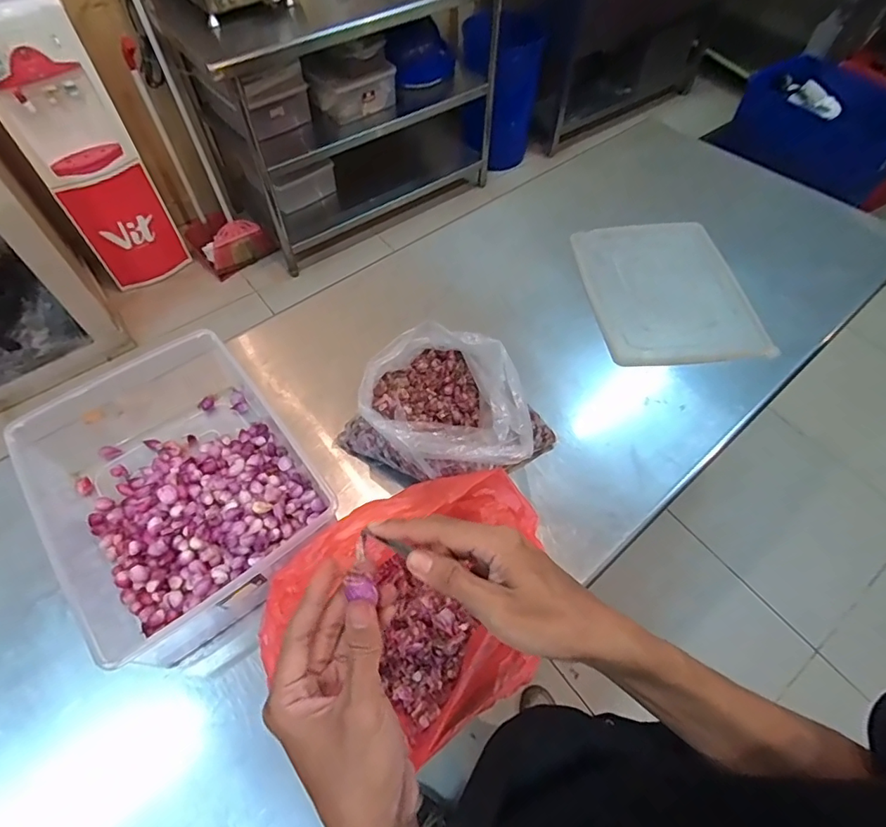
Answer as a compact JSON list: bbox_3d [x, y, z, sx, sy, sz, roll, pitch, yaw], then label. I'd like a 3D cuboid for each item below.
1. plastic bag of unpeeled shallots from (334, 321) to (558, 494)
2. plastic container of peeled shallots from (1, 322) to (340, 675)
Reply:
[{"bbox_3d":[0.007,0.013,0.712,0.238,0.156,0.212,37,65,19],"label":"plastic bag of unpeeled shallots"},{"bbox_3d":[-0.358,0.090,0.672,0.292,0.116,0.390,-34,65,-20],"label":"plastic container of peeled shallots"}]

